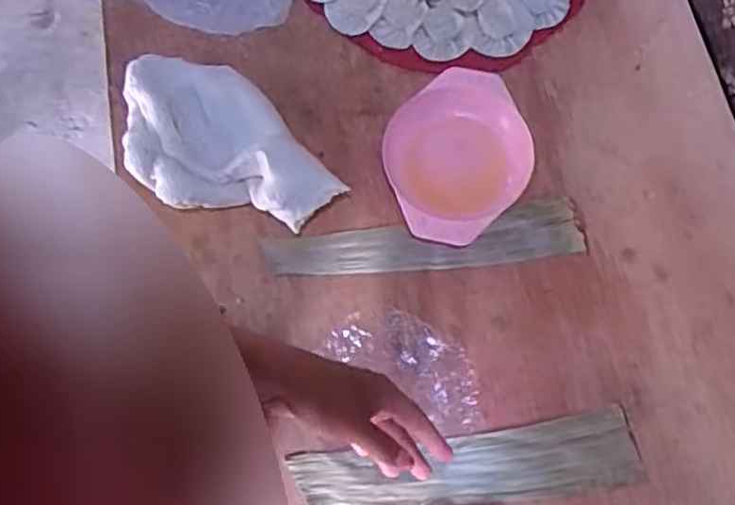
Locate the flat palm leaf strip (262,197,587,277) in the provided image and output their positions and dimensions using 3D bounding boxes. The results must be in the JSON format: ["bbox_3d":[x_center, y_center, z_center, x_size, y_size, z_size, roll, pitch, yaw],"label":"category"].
[{"bbox_3d":[0.055,-0.008,0.686,0.306,0.010,0.054,-7,70,-1],"label":"flat palm leaf strip"}]

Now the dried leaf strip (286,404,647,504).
[{"bbox_3d":[0.086,0.190,0.611,0.297,0.005,0.064,-7,70,-1],"label":"dried leaf strip"}]

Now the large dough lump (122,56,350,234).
[{"bbox_3d":[-0.149,-0.099,0.694,0.242,0.060,0.142,37,74,15],"label":"large dough lump"}]

